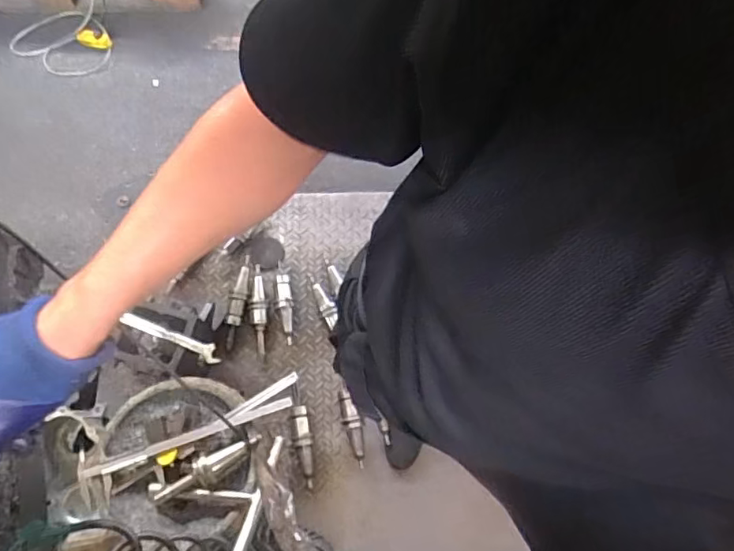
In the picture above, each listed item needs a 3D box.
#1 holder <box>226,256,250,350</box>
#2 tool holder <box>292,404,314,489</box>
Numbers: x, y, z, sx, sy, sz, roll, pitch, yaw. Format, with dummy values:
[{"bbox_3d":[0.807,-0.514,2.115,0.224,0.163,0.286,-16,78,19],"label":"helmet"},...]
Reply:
[{"bbox_3d":[-0.340,0.071,1.438,0.045,0.046,0.240,4,69,1],"label":"holder"},{"bbox_3d":[-0.155,0.417,1.329,0.048,0.043,0.195,-10,70,-5],"label":"tool holder"}]

